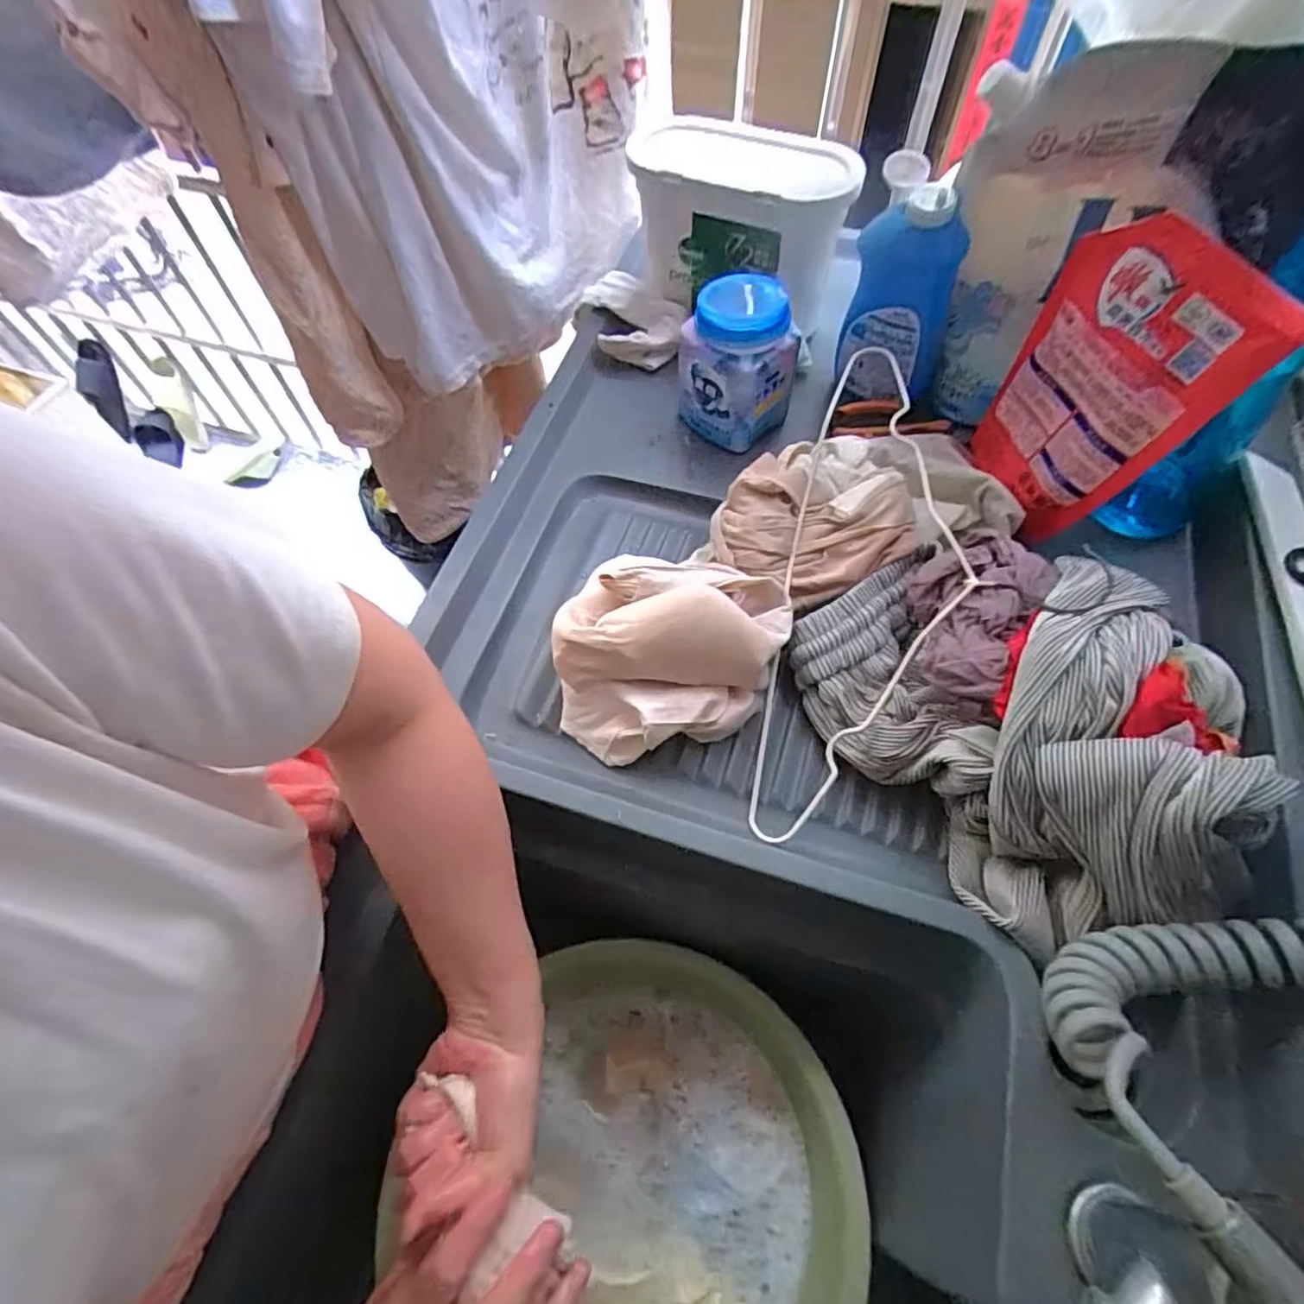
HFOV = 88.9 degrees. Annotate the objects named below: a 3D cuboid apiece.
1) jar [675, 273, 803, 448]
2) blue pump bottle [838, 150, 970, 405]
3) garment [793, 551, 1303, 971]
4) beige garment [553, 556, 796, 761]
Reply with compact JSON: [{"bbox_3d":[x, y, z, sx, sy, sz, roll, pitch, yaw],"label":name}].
[{"bbox_3d":[0.076,-0.252,0.584,0.076,0.129,0.078,-40,68,-18],"label":"jar"},{"bbox_3d":[0.208,-0.293,0.551,0.084,0.188,0.053,26,66,15],"label":"blue pump bottle"},{"bbox_3d":[0.251,0.033,0.433,0.208,0.132,0.274,-28,64,-13],"label":"garment"},{"bbox_3d":[0.016,-0.004,0.479,0.172,0.081,0.113,-16,62,-7],"label":"beige garment"}]

